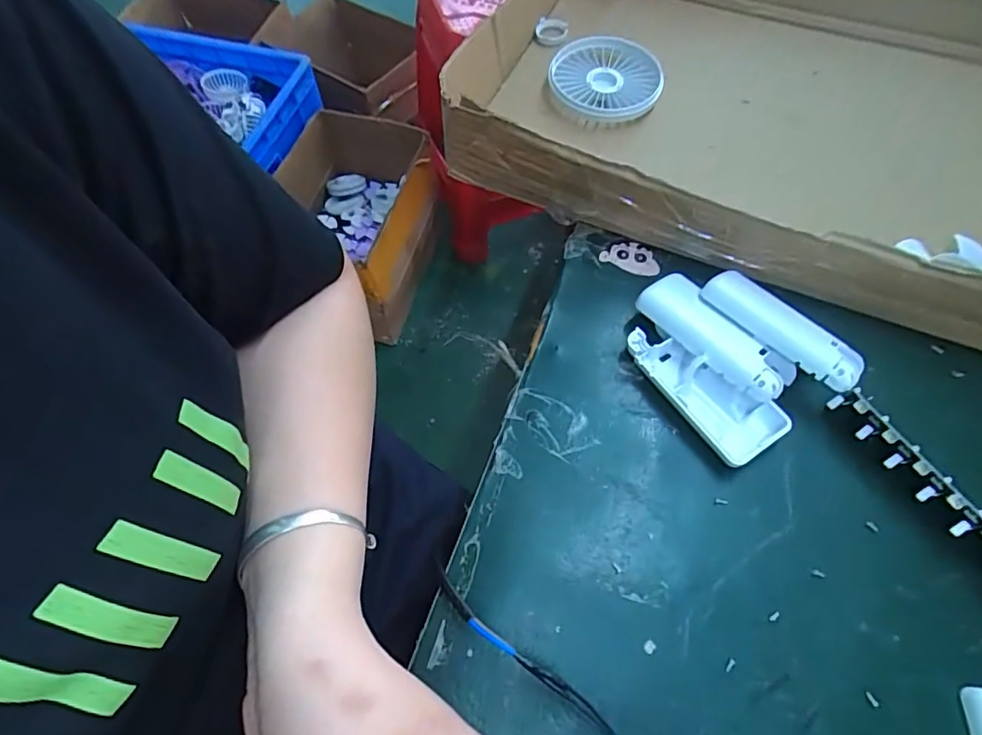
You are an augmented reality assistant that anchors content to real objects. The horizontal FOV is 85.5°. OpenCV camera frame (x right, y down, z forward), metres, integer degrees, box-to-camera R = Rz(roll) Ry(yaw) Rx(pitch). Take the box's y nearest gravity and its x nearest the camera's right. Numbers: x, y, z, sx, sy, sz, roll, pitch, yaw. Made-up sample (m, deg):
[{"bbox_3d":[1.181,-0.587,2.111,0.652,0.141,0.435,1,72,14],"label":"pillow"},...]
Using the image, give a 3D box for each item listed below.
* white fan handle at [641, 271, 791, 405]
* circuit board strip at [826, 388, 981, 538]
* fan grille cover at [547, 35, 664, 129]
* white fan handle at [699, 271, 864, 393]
[{"bbox_3d":[0.130,-0.017,0.316,0.036,0.022,0.094,-34,66,-15],"label":"white fan handle"},{"bbox_3d":[0.231,0.068,0.269,0.015,0.020,0.136,-29,65,-13],"label":"circuit board strip"},{"bbox_3d":[0.092,-0.231,0.428,0.086,0.014,0.086,0,73,5],"label":"fan grille cover"},{"bbox_3d":[0.167,-0.023,0.306,0.093,0.015,0.030,41,70,21],"label":"white fan handle"}]

